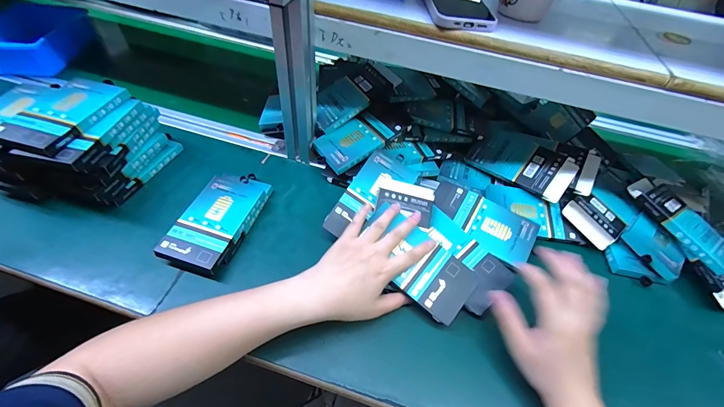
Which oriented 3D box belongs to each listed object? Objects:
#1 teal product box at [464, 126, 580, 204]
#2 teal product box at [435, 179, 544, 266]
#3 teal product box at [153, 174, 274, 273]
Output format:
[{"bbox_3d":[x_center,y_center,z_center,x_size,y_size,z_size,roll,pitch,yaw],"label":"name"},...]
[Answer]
[{"bbox_3d":[0.257,-0.068,0.506,0.154,0.012,0.080,32,80,28],"label":"teal product box"},{"bbox_3d":[0.175,0.020,0.451,0.151,0.012,0.069,33,53,20],"label":"teal product box"},{"bbox_3d":[-0.194,0.018,0.426,0.080,0.031,0.158,14,49,6],"label":"teal product box"}]

